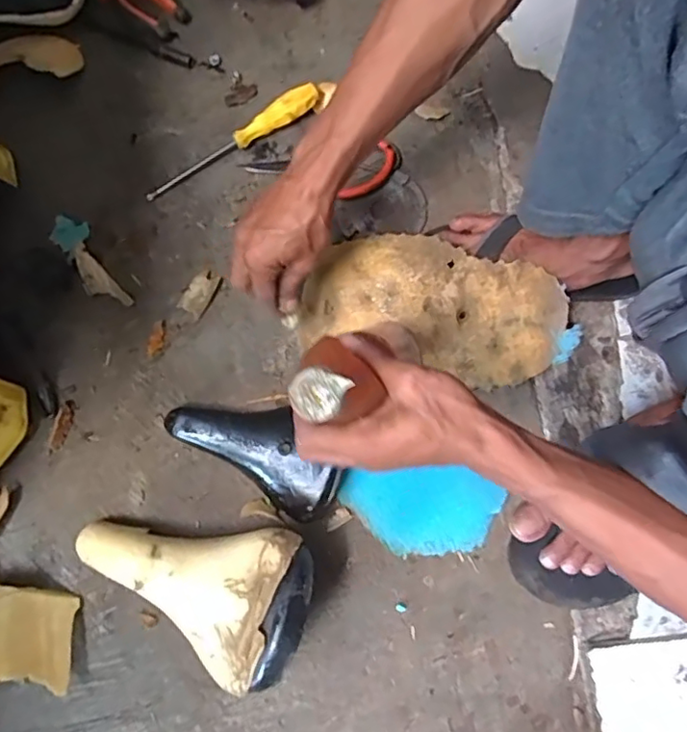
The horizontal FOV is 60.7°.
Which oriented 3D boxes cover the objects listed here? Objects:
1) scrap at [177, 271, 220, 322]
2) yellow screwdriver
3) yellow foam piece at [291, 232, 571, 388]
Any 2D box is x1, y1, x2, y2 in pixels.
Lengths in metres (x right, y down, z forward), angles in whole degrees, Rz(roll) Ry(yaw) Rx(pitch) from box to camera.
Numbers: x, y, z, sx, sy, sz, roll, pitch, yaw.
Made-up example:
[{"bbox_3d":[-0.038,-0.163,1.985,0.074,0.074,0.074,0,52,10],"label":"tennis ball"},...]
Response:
[{"bbox_3d":[-0.154,-0.078,0.629,0.029,0.007,0.050,31,79,5],"label":"scrap"},{"bbox_3d":[-0.122,-0.249,0.650,0.218,0.027,0.029,-34,81,-8],"label":"yellow screwdriver"},{"bbox_3d":[0.090,-0.063,0.609,0.259,0.022,0.132,13,93,11],"label":"yellow foam piece"}]

